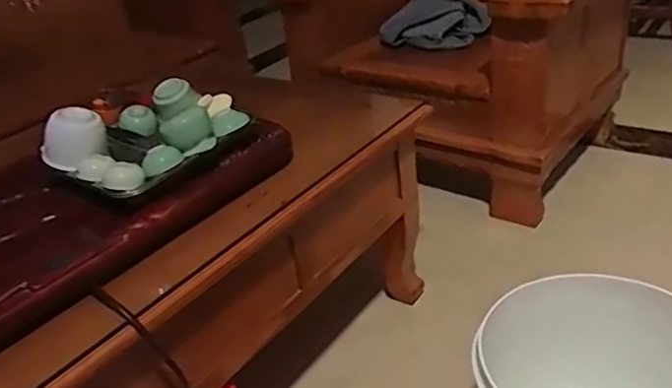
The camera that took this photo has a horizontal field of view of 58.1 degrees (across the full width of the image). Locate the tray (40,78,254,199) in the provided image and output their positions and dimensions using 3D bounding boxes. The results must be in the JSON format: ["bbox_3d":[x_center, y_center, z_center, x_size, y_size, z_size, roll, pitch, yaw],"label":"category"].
[{"bbox_3d":[-0.322,-0.113,1.022,0.252,0.095,0.284,17,39,36],"label":"tray"}]

